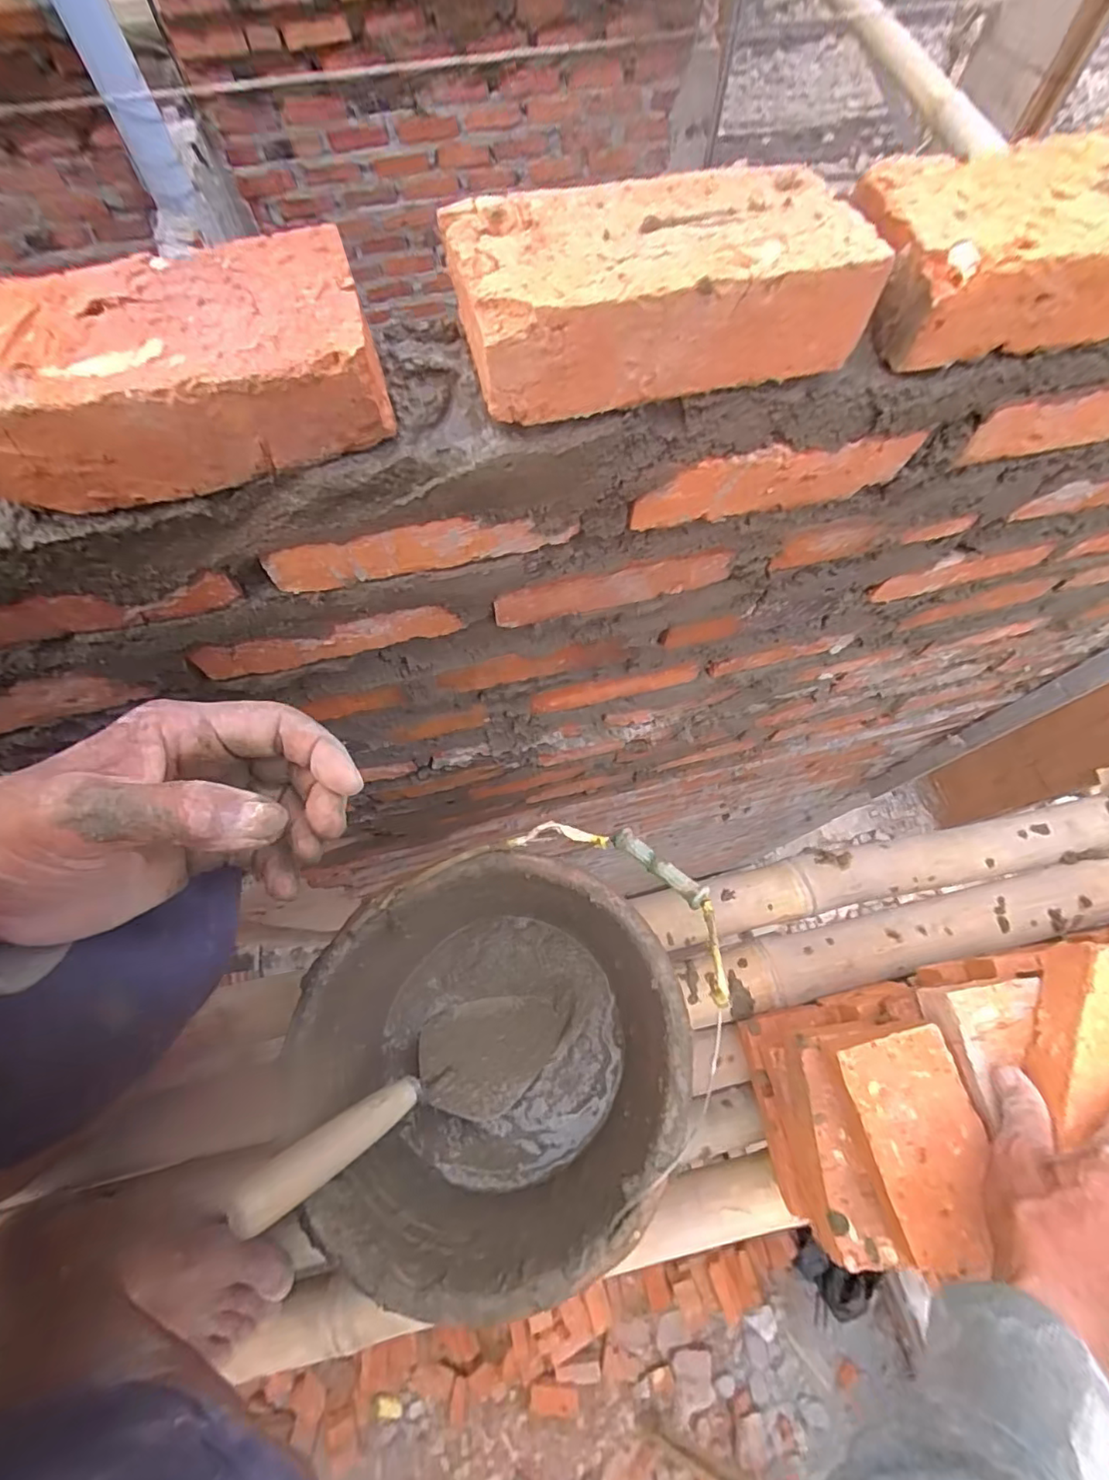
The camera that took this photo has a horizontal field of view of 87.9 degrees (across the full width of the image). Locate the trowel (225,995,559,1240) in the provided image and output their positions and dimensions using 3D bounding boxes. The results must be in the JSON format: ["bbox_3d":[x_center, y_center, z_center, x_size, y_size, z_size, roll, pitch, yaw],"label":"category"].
[{"bbox_3d":[-0.099,0.258,0.421,0.078,0.256,0.079,-35,68,25],"label":"trowel"}]

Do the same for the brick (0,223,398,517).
[{"bbox_3d":[-0.146,-0.142,0.221,0.150,0.042,0.079,-14,69,-6],"label":"brick"}]

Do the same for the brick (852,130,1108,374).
[{"bbox_3d":[0.213,-0.221,0.254,0.161,0.041,0.080,-13,69,-5],"label":"brick"}]

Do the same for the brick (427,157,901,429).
[{"bbox_3d":[0.041,-0.188,0.235,0.163,0.042,0.084,-13,69,-5],"label":"brick"}]

